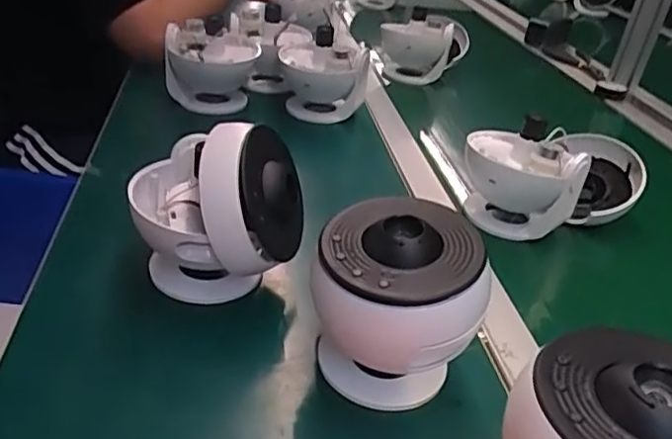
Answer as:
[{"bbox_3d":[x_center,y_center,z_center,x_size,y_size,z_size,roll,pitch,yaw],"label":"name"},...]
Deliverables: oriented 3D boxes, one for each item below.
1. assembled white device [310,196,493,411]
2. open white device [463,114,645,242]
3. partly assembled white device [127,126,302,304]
[{"bbox_3d":[0.039,0.056,0.396,0.108,0.109,0.103,8,31,2],"label":"assembled white device"},{"bbox_3d":[0.231,-0.053,0.630,0.187,0.101,0.109,-7,34,-22],"label":"open white device"},{"bbox_3d":[-0.096,-0.011,0.473,0.125,0.125,0.112,-5,33,-19],"label":"partly assembled white device"}]

